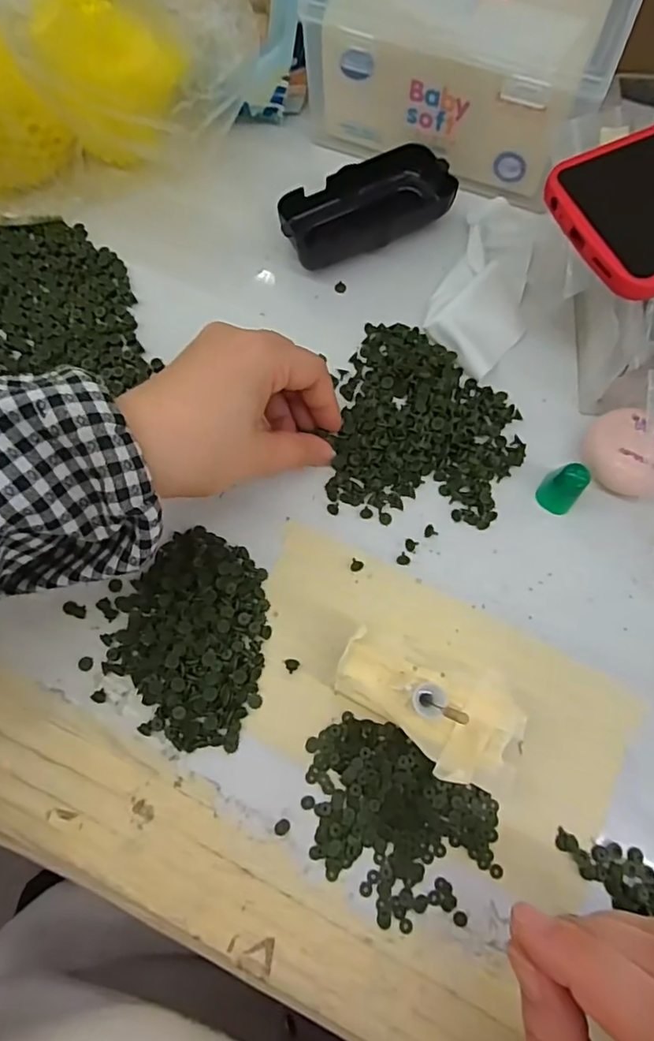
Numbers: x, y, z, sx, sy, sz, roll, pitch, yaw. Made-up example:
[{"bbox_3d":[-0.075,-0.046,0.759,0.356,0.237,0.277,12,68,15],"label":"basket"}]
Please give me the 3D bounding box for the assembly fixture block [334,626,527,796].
[{"bbox_3d":[0.046,0.086,0.256,0.086,0.034,0.045,25,75,8],"label":"assembly fixture block"}]

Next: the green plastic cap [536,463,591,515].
[{"bbox_3d":[0.126,-0.017,0.289,0.017,0.029,0.018,0,73,1],"label":"green plastic cap"}]

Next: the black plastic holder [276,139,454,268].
[{"bbox_3d":[0.024,-0.202,0.351,0.107,0.023,0.051,-24,74,-6],"label":"black plastic holder"}]

